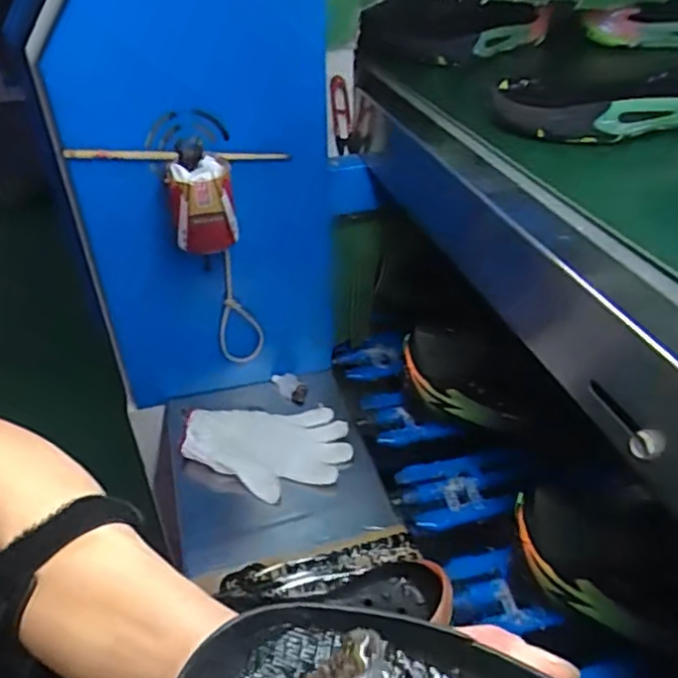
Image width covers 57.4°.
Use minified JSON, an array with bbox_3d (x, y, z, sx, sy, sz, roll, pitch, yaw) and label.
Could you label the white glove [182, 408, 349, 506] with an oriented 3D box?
[{"bbox_3d":[-0.086,0.135,0.755,0.195,0.020,0.122,-2,48,-11],"label":"white glove"}]

